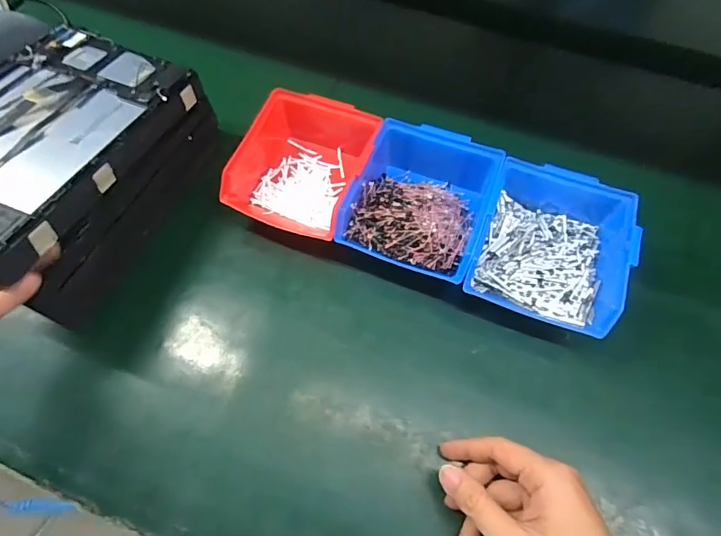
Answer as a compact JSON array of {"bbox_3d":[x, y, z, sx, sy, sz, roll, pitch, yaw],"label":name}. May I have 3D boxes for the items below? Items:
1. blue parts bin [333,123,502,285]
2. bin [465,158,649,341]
[{"bbox_3d":[0.059,-0.068,0.416,0.122,0.063,0.151,22,67,8],"label":"blue parts bin"},{"bbox_3d":[0.171,-0.023,0.397,0.123,0.064,0.146,21,67,8],"label":"bin"}]

